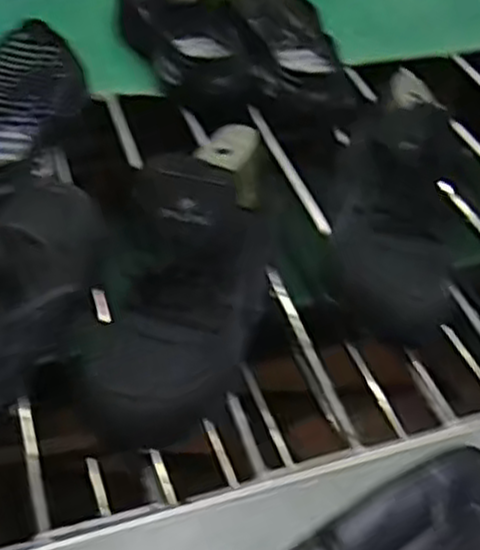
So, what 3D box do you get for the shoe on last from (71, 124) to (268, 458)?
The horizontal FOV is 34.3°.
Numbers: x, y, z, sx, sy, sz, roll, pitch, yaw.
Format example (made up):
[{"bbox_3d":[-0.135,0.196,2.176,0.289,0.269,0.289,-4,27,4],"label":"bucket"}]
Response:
[{"bbox_3d":[-0.031,-0.002,0.538,0.092,0.108,0.252,16,70,10],"label":"shoe on last"}]

